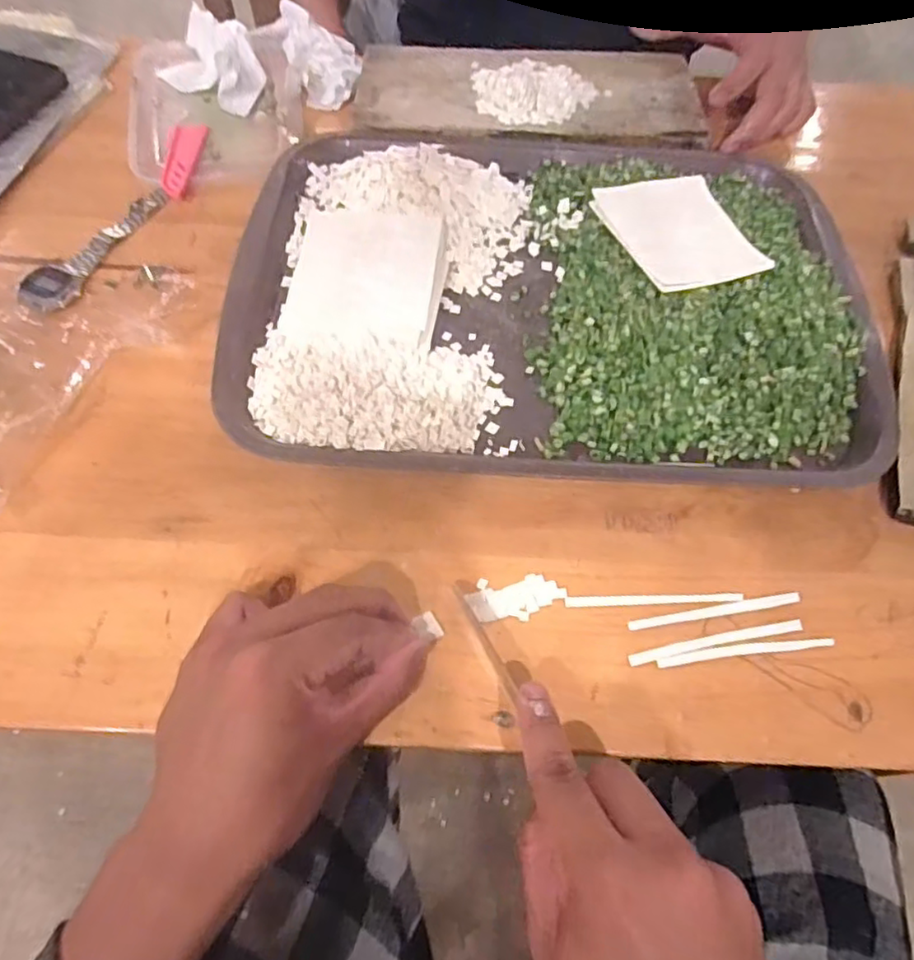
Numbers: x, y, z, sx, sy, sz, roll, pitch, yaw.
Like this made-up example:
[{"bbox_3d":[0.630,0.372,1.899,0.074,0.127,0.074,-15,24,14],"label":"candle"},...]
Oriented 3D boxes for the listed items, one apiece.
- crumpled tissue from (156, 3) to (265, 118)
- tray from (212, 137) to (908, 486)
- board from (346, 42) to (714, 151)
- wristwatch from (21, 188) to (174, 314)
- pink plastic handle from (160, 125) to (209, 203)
[{"bbox_3d":[-0.200,-0.356,0.532,0.095,0.029,0.075,28,66,13],"label":"crumpled tissue"},{"bbox_3d":[0.066,-0.138,0.426,0.414,0.028,0.297,3,63,0],"label":"tray"},{"bbox_3d":[0.061,-0.334,0.533,0.283,0.012,0.125,1,63,-1],"label":"board"},{"bbox_3d":[-0.253,-0.167,0.444,0.032,0.010,0.133,21,64,9],"label":"wristwatch"},{"bbox_3d":[-0.214,-0.252,0.491,0.025,0.010,0.080,0,63,-1],"label":"pink plastic handle"}]

